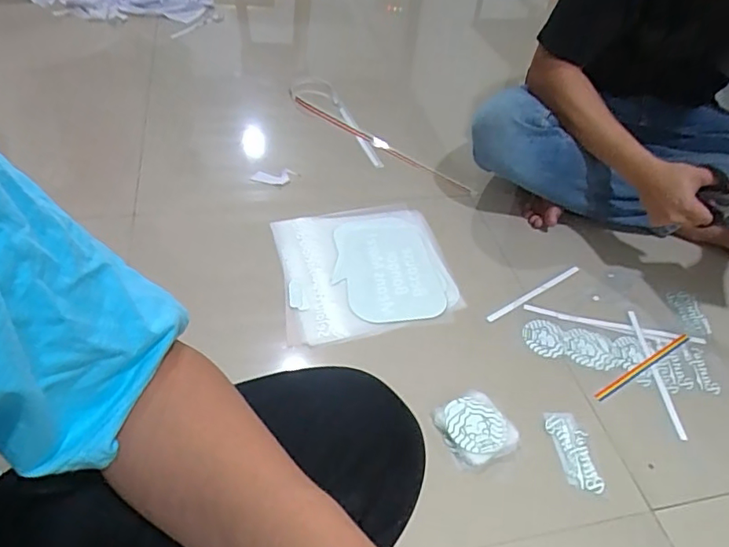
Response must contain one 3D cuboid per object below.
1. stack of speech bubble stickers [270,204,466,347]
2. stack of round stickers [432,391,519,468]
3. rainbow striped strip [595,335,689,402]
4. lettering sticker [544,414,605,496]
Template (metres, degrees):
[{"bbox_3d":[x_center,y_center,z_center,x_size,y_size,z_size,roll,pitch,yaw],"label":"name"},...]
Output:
[{"bbox_3d":[-0.001,-0.022,0.852,0.267,0.032,0.286,-6,45,-11],"label":"stack of speech bubble stickers"},{"bbox_3d":[0.137,0.192,0.664,0.088,0.017,0.084,-19,49,-23],"label":"stack of round stickers"},{"bbox_3d":[0.407,0.135,0.774,0.212,0.004,0.012,-22,50,-25],"label":"rainbow striped strip"},{"bbox_3d":[0.259,0.220,0.661,0.047,0.004,0.103,3,46,-8],"label":"lettering sticker"}]

